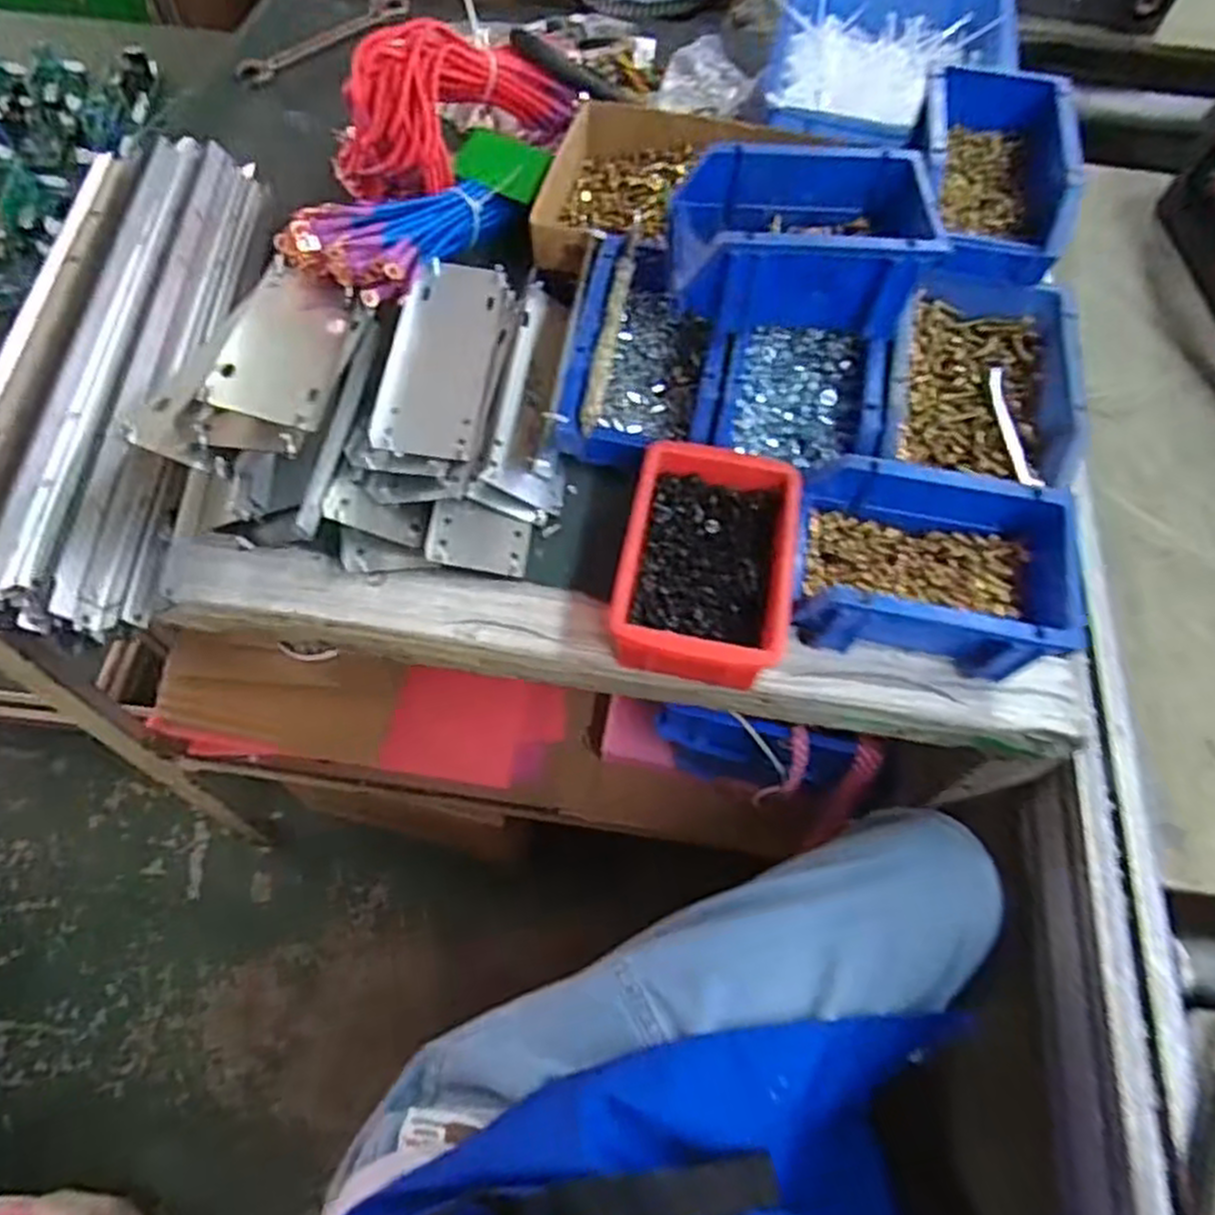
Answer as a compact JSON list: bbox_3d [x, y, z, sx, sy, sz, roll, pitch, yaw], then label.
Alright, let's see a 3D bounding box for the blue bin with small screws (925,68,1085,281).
[{"bbox_3d":[0.270,-0.317,0.556,0.096,0.061,0.170,11,63,4],"label":"blue bin with small screws"}]

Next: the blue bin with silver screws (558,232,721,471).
[{"bbox_3d":[0.029,-0.181,0.546,0.098,0.058,0.167,11,63,4],"label":"blue bin with silver screws"}]

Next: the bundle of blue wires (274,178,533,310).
[{"bbox_3d":[-0.140,-0.276,0.580,0.081,0.045,0.184,42,53,18],"label":"bundle of blue wires"}]

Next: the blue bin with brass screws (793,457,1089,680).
[{"bbox_3d":[0.190,-0.026,0.475,0.154,0.071,0.121,8,63,3],"label":"blue bin with brass screws"}]

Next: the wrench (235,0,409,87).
[{"bbox_3d":[-0.282,-0.582,0.794,0.039,0.017,0.209,35,67,15],"label":"wrench"}]

